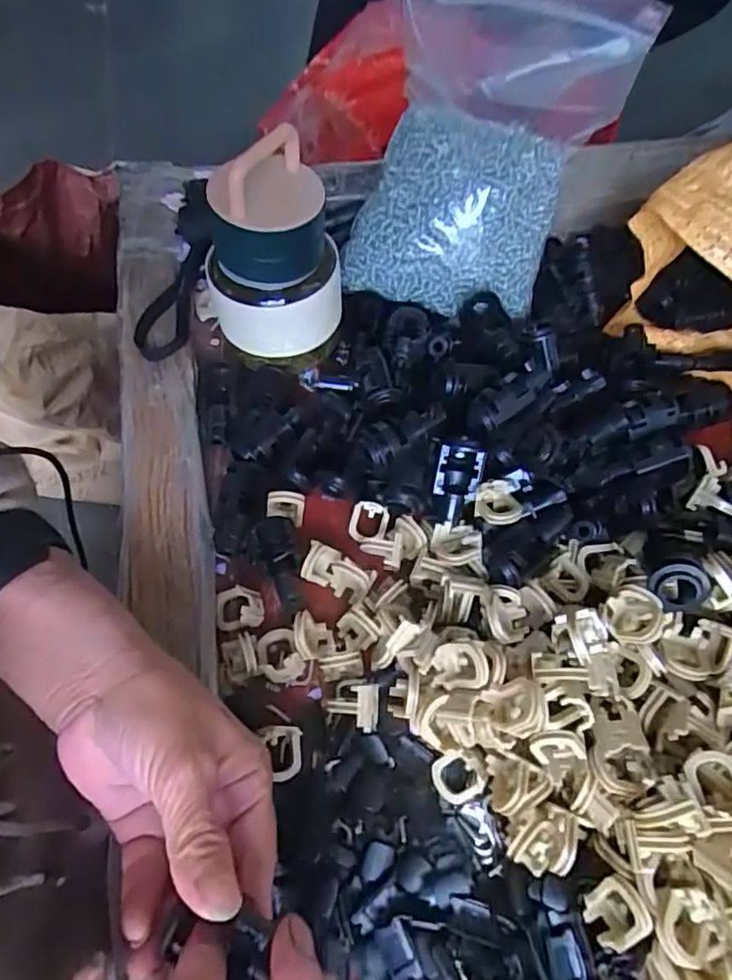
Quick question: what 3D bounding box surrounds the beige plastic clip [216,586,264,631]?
[{"bbox_3d":[-0.068,0.063,0.315,0.024,0.017,0.022,-6,63,-5],"label":"beige plastic clip"}]

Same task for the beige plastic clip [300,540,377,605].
[{"bbox_3d":[-0.015,0.046,0.326,0.037,0.026,0.022,22,64,10],"label":"beige plastic clip"}]

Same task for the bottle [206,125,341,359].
[{"bbox_3d":[-0.055,-0.134,0.337,0.077,0.115,0.070,-21,65,-12],"label":"bottle"}]

